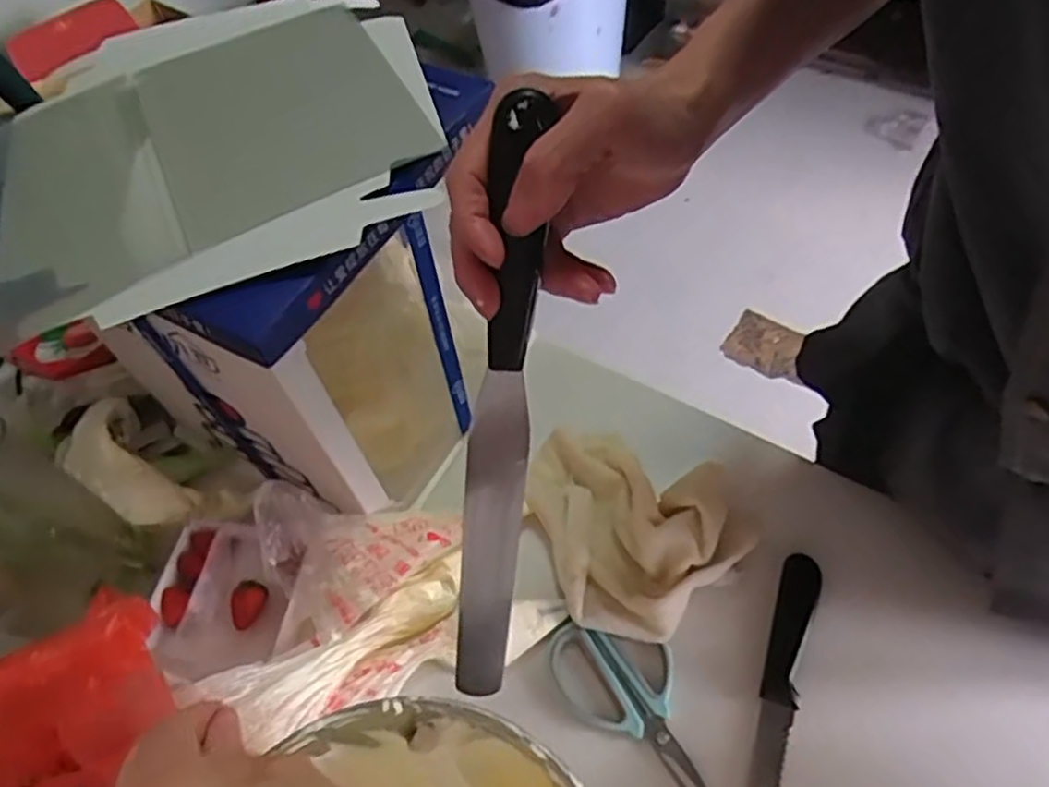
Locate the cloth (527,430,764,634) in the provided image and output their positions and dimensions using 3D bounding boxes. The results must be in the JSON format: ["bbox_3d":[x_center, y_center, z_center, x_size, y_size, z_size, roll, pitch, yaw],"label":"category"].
[{"bbox_3d":[0.099,0.104,0.625,0.166,0.060,0.186,-19,57,-6],"label":"cloth"}]

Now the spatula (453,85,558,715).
[{"bbox_3d":[-0.014,0.024,0.364,0.026,0.314,0.025,10,24,10],"label":"spatula"}]

